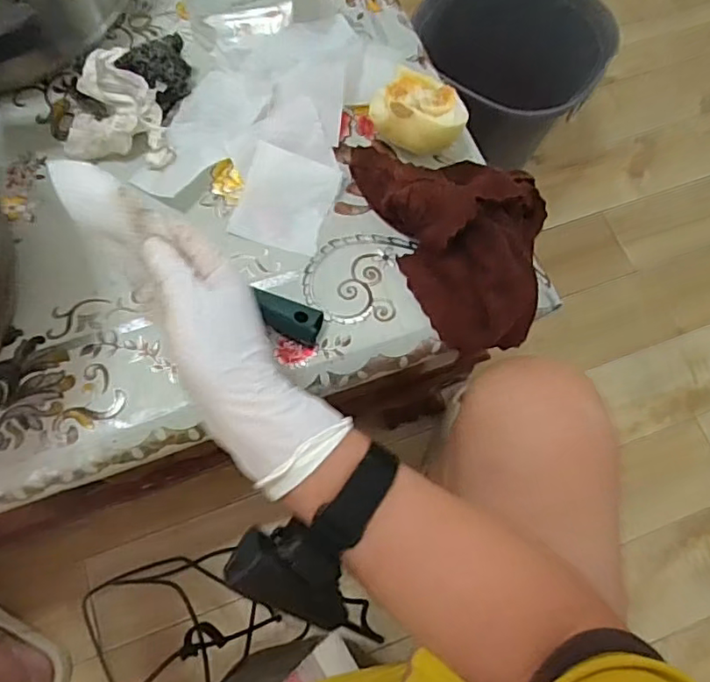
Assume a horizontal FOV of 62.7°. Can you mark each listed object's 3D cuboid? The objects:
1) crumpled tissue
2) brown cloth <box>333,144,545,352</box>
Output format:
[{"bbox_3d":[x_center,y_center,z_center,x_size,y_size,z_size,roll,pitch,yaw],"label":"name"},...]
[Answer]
[{"bbox_3d":[-0.196,-0.187,0.475,0.085,0.066,0.067,2,69,-2],"label":"crumpled tissue"},{"bbox_3d":[0.089,-0.096,0.472,0.122,0.057,0.198,-23,72,-11],"label":"brown cloth"}]

